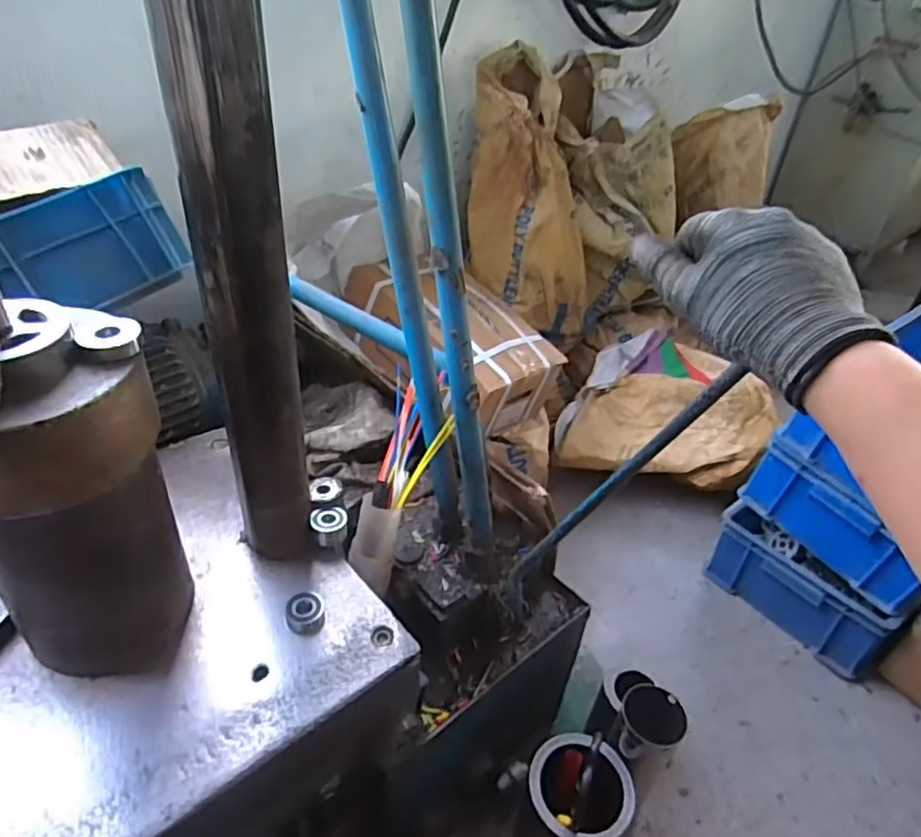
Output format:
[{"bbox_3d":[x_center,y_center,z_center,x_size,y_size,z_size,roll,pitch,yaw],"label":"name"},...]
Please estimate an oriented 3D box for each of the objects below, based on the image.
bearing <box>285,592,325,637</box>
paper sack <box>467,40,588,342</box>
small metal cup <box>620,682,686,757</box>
[{"bbox_3d":[-0.138,0.172,0.580,0.033,0.019,0.035,-3,38,-9],"label":"bearing"},{"bbox_3d":[0.131,-0.424,1.300,0.226,0.571,0.142,-18,17,-27],"label":"paper sack"},{"bbox_3d":[0.220,0.360,0.777,0.078,0.059,0.072,-14,57,-22],"label":"small metal cup"}]

